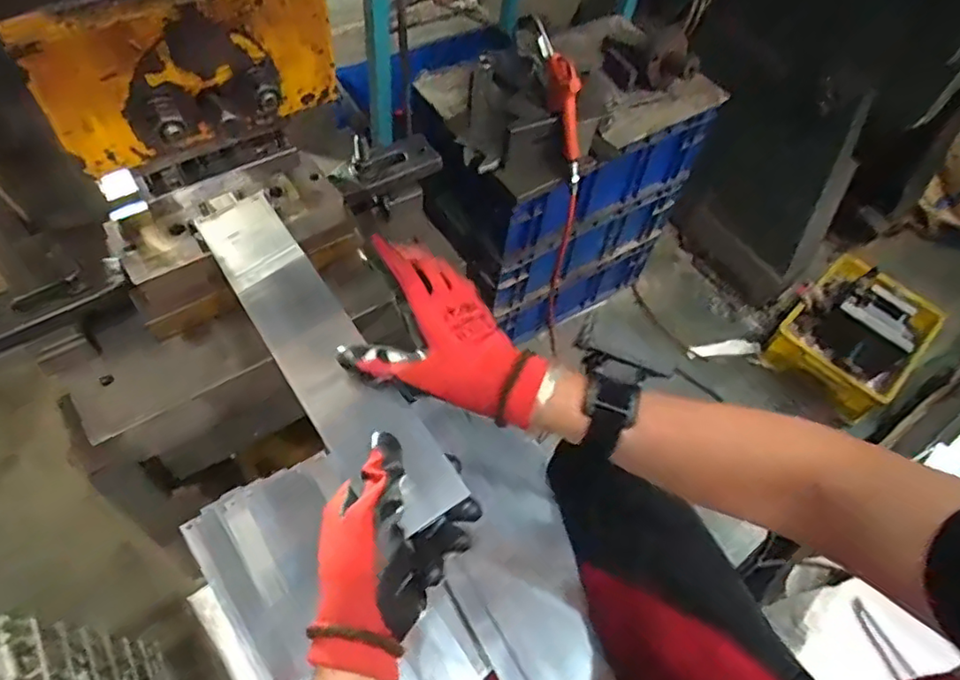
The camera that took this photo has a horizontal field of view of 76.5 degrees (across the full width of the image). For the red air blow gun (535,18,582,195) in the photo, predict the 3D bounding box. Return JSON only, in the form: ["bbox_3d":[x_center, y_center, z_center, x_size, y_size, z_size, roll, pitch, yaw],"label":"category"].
[{"bbox_3d":[0.130,-0.342,0.904,0.034,0.246,0.051,-25,27,-20],"label":"red air blow gun"}]

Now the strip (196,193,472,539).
[{"bbox_3d":[-0.124,0.002,0.462,0.062,0.010,0.317,-33,65,-13],"label":"strip"}]

